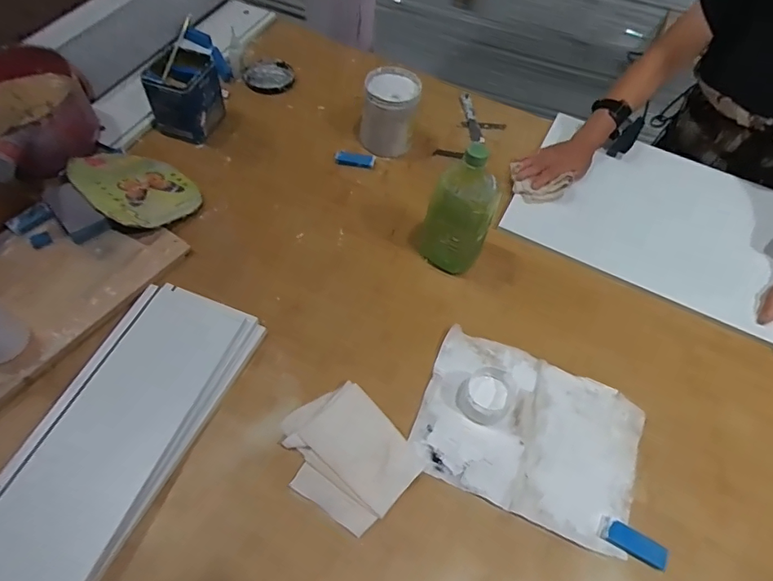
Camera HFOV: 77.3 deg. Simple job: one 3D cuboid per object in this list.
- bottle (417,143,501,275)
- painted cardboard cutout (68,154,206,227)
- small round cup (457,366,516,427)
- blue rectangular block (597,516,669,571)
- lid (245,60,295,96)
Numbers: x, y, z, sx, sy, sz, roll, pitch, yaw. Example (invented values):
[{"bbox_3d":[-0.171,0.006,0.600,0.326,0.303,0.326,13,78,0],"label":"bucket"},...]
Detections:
[{"bbox_3d":[0.102,-0.109,0.684,0.092,0.208,0.057,34,60,17],"label":"bottle"},{"bbox_3d":[-0.398,-0.161,0.761,0.179,0.029,0.141,31,43,-7],"label":"painted cardboard cutout"},{"bbox_3d":[0.130,0.135,0.627,0.066,0.037,0.064,2,56,-3],"label":"small round cup"},{"bbox_3d":[0.281,0.286,0.549,0.076,0.011,0.026,25,58,12],"label":"blue rectangular block"},{"bbox_3d":[-0.239,-0.436,0.991,0.099,0.017,0.101,2,56,-3],"label":"lid"}]

